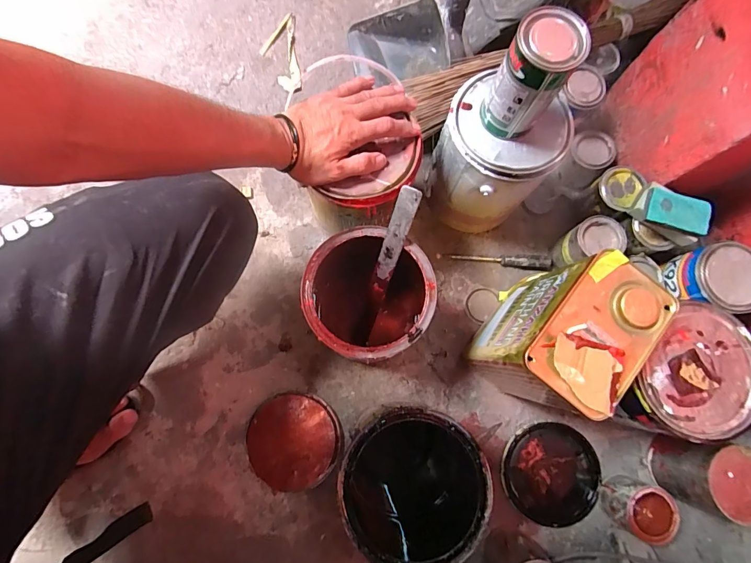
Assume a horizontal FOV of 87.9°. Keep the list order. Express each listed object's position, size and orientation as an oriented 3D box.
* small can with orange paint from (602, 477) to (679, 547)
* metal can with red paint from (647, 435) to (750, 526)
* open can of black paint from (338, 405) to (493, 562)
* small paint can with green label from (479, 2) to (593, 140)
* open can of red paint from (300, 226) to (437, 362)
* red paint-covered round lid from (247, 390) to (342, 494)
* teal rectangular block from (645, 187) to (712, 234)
[{"bbox_3d":[0.391,0.337,0.583,0.071,0.075,0.071,1,78,-2],"label":"small can with orange paint"},{"bbox_3d":[0.486,0.282,0.573,0.087,0.123,0.089,1,78,-2],"label":"metal can with red paint"},{"bbox_3d":[0.042,0.253,0.521,0.163,0.214,0.177,1,78,-2],"label":"open can of black paint"},{"bbox_3d":[0.175,-0.229,0.448,0.070,0.134,0.072,1,78,-2],"label":"small paint can with green label"},{"bbox_3d":[-0.010,0.033,0.575,0.161,0.195,0.157,1,78,-2],"label":"open can of red paint"},{"bbox_3d":[-0.126,0.252,0.614,0.140,0.027,0.141,1,78,-2],"label":"red paint-covered round lid"},{"bbox_3d":[0.426,-0.098,0.546,0.078,0.014,0.050,22,78,2],"label":"teal rectangular block"}]

